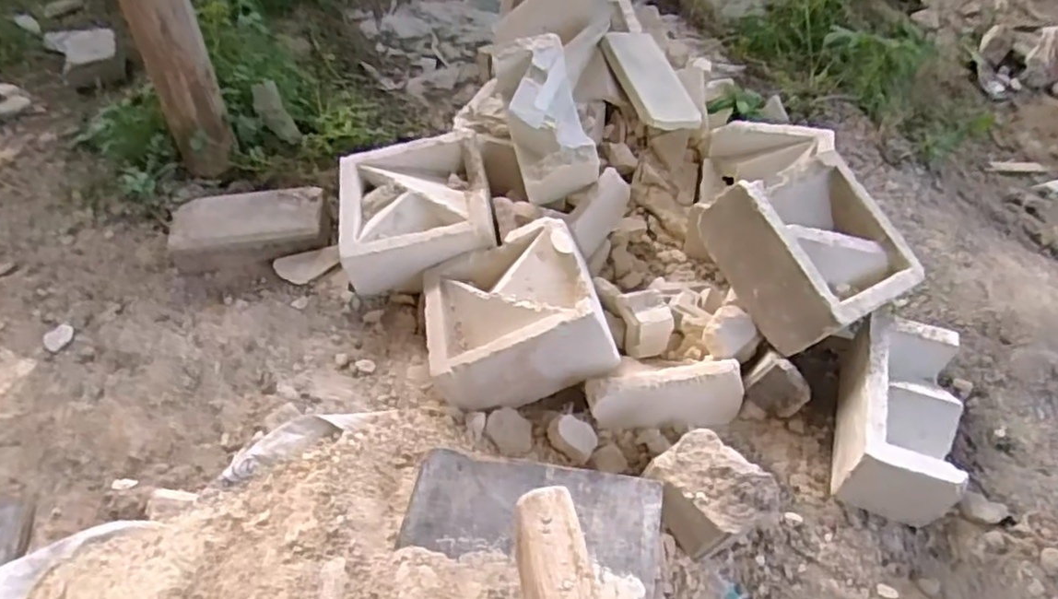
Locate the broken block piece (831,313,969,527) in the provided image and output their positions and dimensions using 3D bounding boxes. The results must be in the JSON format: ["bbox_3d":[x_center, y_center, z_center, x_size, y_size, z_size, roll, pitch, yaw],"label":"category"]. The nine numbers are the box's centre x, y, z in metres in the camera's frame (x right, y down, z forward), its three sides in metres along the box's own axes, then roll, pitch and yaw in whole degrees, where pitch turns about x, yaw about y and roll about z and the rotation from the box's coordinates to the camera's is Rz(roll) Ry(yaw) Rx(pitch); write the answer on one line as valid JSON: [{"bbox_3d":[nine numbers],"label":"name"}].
[{"bbox_3d":[0.407,0.127,0.771,0.104,0.086,0.212,18,52,15],"label":"broken block piece"}]

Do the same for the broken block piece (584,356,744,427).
[{"bbox_3d":[0.155,0.102,0.802,0.177,0.063,0.055,-5,50,-3],"label":"broken block piece"}]

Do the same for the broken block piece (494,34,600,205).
[{"bbox_3d":[0.025,-0.249,0.963,0.103,0.080,0.217,-11,75,-8],"label":"broken block piece"}]

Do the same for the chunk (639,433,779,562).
[{"bbox_3d":[0.177,0.202,0.713,0.080,0.110,0.114,-29,55,-22],"label":"chunk"}]

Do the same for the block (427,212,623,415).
[{"bbox_3d":[-0.020,0.006,0.856,0.210,0.106,0.215,-8,50,-6],"label":"block"}]

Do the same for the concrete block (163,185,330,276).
[{"bbox_3d":[-0.404,-0.100,1.023,0.214,0.059,0.115,-7,50,-5],"label":"concrete block"}]

